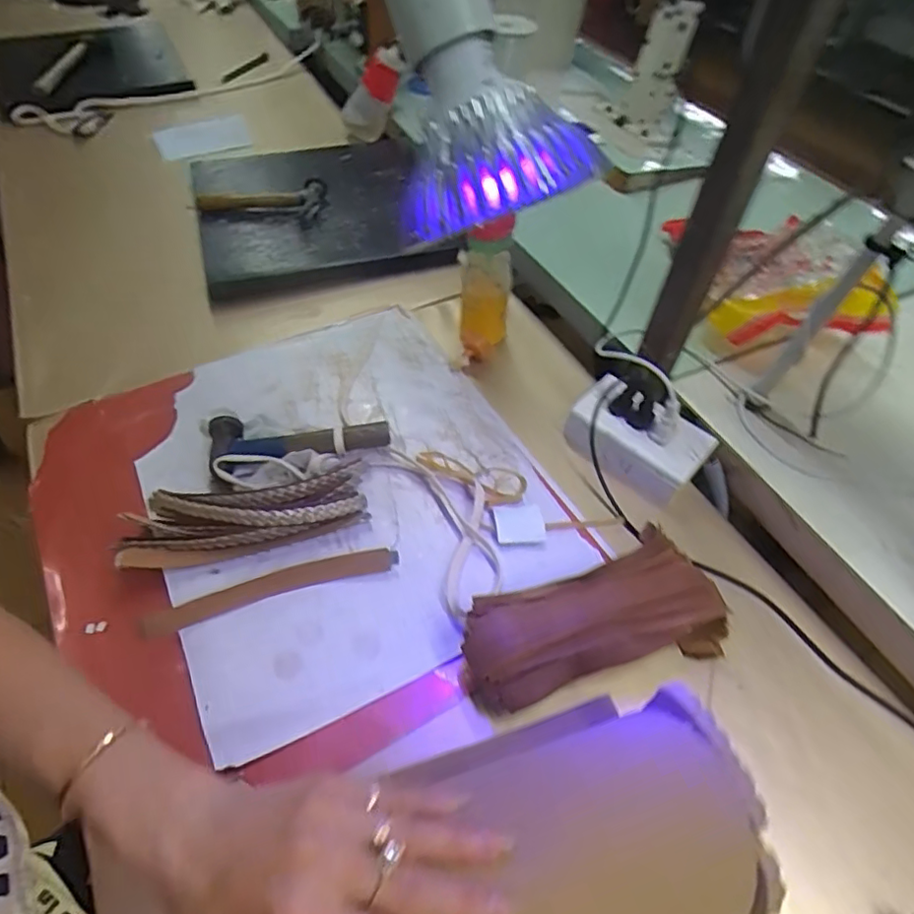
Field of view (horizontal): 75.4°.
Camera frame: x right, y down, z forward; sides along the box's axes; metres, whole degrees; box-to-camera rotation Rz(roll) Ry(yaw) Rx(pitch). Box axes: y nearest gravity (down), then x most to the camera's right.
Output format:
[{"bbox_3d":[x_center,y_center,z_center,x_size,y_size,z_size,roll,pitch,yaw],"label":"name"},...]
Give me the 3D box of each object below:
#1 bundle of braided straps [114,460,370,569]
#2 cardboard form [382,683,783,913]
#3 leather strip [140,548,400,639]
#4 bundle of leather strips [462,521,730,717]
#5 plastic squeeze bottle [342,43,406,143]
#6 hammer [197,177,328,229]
[{"bbox_3d":[-0.173,0.046,0.486,0.189,0.035,0.060,-10,53,-11],"label":"bundle of braided straps"},{"bbox_3d":[0.047,0.225,0.307,0.212,0.093,0.148,-14,54,-11],"label":"cardboard form"},{"bbox_3d":[-0.138,0.098,0.453,0.185,0.027,0.023,-15,54,-15],"label":"leather strip"},{"bbox_3d":[0.096,0.118,0.435,0.192,0.046,0.110,-15,54,-15],"label":"bundle of leather strips"},{"bbox_3d":[-0.120,-0.564,0.921,0.075,0.146,0.059,31,51,-19],"label":"plastic squeeze bottle"},{"bbox_3d":[-0.256,-0.327,0.773,0.165,0.033,0.060,3,52,-1],"label":"hammer"}]

